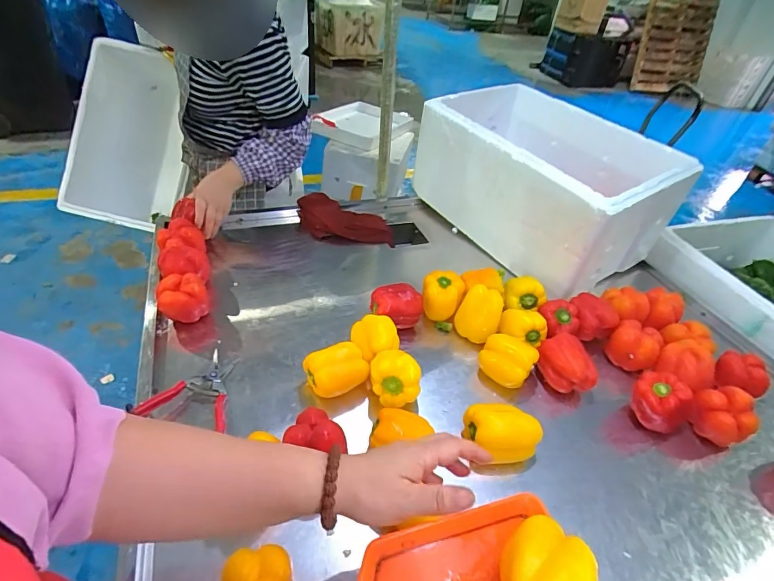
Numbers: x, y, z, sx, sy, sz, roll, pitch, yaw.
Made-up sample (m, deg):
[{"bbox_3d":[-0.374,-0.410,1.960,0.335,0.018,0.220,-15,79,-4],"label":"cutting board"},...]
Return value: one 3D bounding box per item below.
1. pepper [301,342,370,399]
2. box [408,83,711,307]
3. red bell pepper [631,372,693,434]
[{"bbox_3d":[-0.074,0.125,0.622,0.092,0.067,0.059,-15,45,-23],"label":"pepper"},{"bbox_3d":[0.348,-0.261,0.961,0.377,0.237,0.512,-24,49,-30],"label":"box"},{"bbox_3d":[0.419,0.177,0.638,0.069,0.088,0.074,-5,42,-13],"label":"red bell pepper"}]

